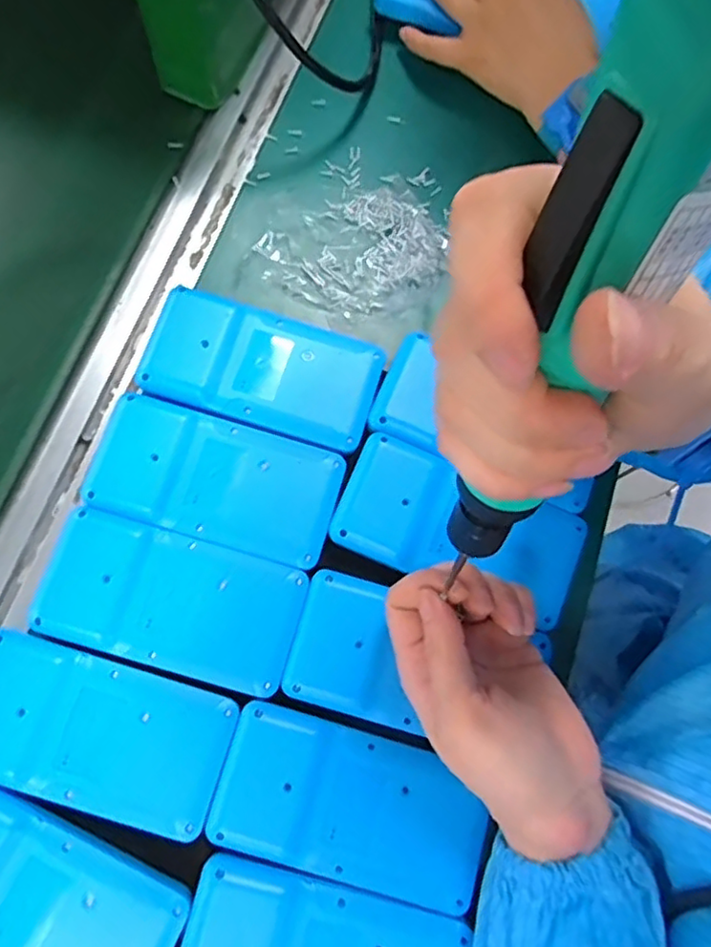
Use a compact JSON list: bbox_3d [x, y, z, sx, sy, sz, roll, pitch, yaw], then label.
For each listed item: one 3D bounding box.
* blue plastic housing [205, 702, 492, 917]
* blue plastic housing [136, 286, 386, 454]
[{"bbox_3d":[-0.001,0.169,0.323,0.135,0.013,0.069,16,75,0],"label":"blue plastic housing"},{"bbox_3d":[-0.055,-0.063,0.380,0.134,0.018,0.071,16,72,3],"label":"blue plastic housing"}]

